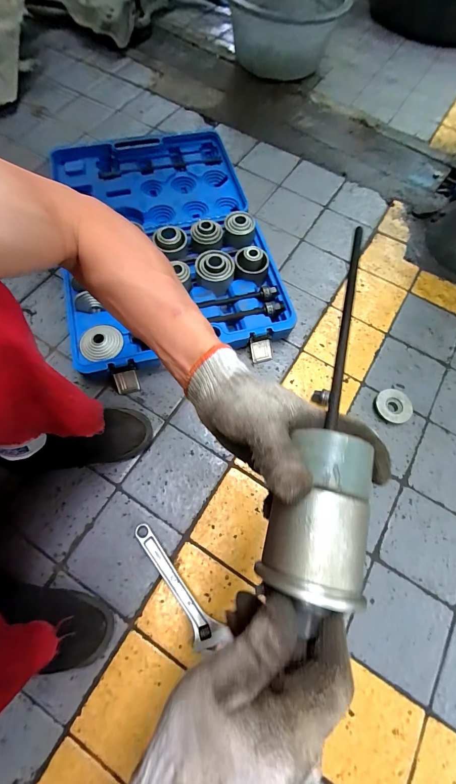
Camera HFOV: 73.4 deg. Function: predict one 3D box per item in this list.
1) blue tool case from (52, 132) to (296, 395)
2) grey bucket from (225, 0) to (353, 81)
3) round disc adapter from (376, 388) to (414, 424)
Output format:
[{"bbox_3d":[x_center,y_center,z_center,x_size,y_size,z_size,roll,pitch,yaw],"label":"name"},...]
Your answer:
[{"bbox_3d":[-0.166,-0.393,0.775,0.480,0.088,0.750,-14,69,-7],"label":"blue tool case"},{"bbox_3d":[0.196,-1.310,1.099,0.402,0.224,0.474,-6,68,-3],"label":"grey bucket"},{"bbox_3d":[0.352,0.032,0.651,0.071,0.021,0.072,0,68,-1],"label":"round disc adapter"}]

